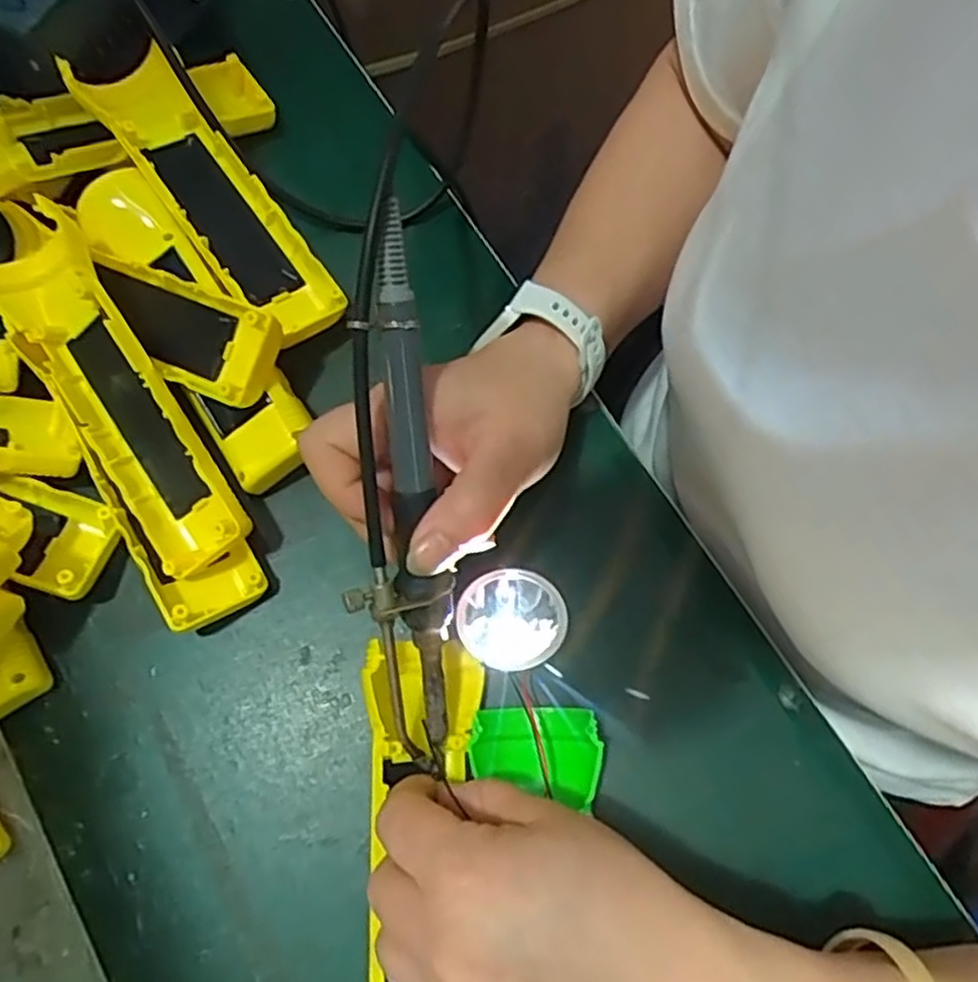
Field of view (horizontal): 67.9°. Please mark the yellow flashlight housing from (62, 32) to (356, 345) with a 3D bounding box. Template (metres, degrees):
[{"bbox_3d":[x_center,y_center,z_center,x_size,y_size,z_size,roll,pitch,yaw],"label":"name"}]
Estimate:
[{"bbox_3d":[-0.131,-0.138,0.347,0.052,0.042,0.166,-37,77,-11],"label":"yellow flashlight housing"}]

